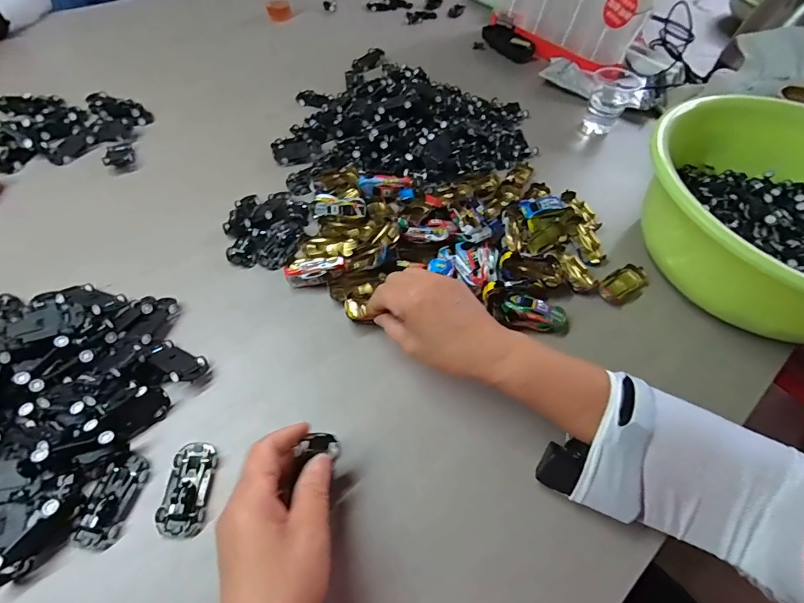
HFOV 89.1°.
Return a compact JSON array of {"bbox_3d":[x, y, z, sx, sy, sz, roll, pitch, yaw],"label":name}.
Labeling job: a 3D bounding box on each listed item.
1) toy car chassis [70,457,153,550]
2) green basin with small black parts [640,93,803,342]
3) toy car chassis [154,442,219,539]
[{"bbox_3d":[-0.218,0.147,0.304,0.028,0.016,0.063,11,55,4],"label":"toy car chassis"},{"bbox_3d":[0.400,-0.080,0.432,0.280,0.116,0.292,2,55,-3],"label":"green basin with small black parts"},{"bbox_3d":[-0.165,0.141,0.311,0.032,0.014,0.066,1,55,-3],"label":"toy car chassis"}]

